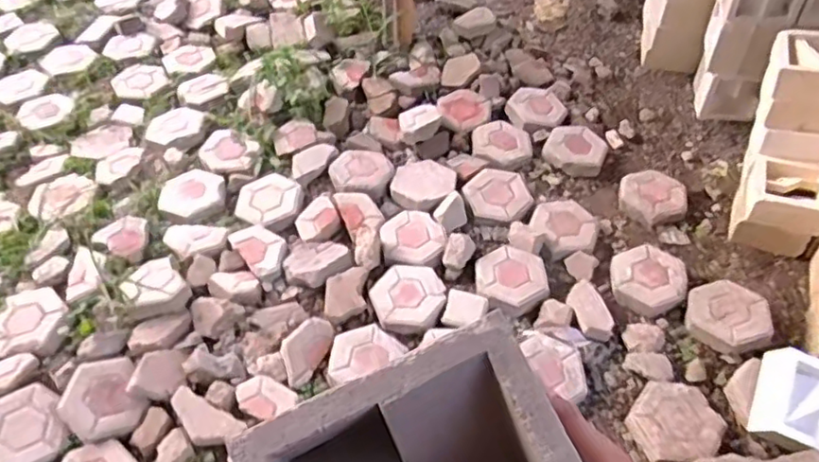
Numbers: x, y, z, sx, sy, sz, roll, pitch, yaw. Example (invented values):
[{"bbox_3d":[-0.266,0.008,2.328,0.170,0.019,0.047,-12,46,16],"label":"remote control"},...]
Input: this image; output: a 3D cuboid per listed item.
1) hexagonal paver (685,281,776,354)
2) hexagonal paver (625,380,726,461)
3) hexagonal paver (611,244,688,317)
[{"bbox_3d":[0.867,0.235,1.713,0.222,0.060,0.195,-9,65,1],"label":"hexagonal paver"},{"bbox_3d":[0.660,0.466,1.542,0.195,0.050,0.210,32,59,22],"label":"hexagonal paver"},{"bbox_3d":[0.686,0.132,1.803,0.207,0.060,0.228,17,55,12],"label":"hexagonal paver"}]

